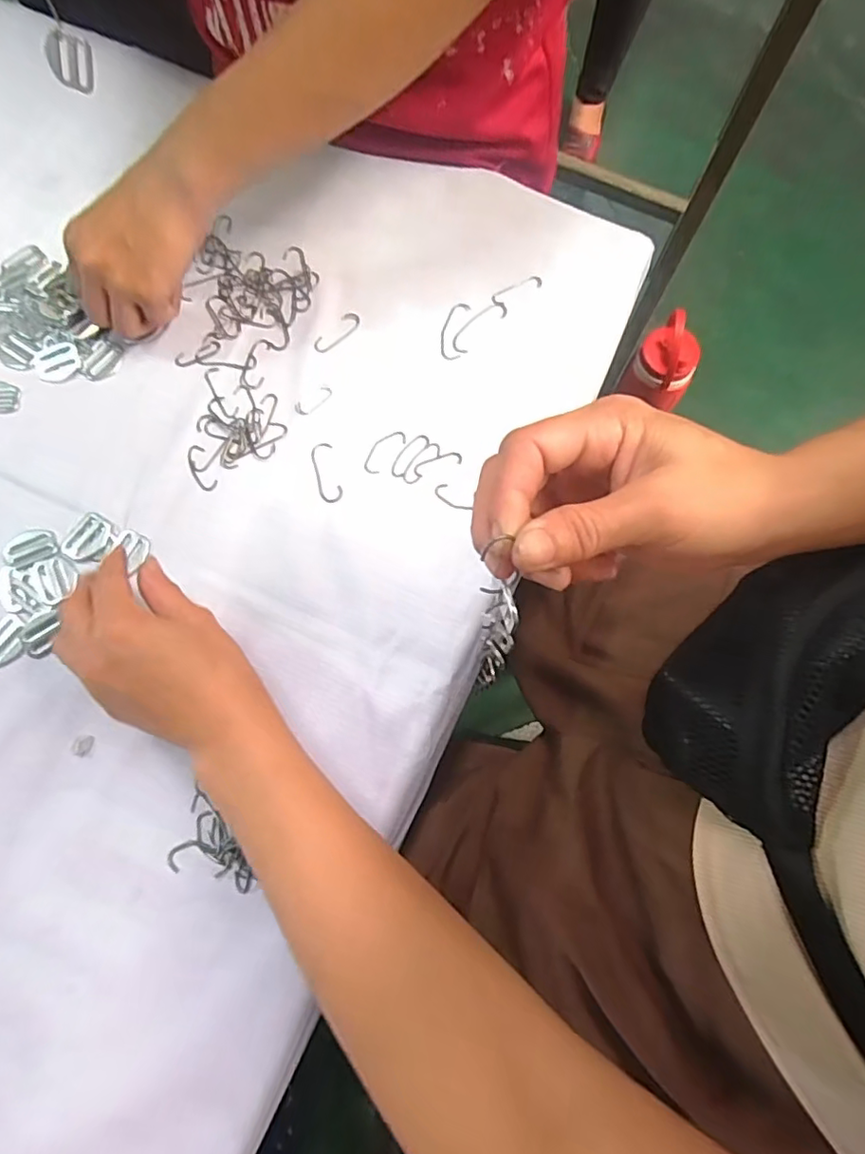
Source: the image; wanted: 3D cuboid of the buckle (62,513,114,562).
[{"bbox_3d":[-0.228,-0.026,0.377,0.028,0.004,0.032,24,76,6],"label":"buckle"}]

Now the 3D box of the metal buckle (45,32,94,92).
[{"bbox_3d":[-0.218,-0.310,0.342,0.025,0.031,0.005,4,70,-28],"label":"metal buckle"}]

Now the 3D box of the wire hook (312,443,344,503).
[{"bbox_3d":[-0.073,-0.073,0.392,0.016,0.004,0.045,-14,76,-4],"label":"wire hook"}]

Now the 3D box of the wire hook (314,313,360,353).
[{"bbox_3d":[-0.071,-0.181,0.419,0.014,0.004,0.041,41,78,9],"label":"wire hook"}]

